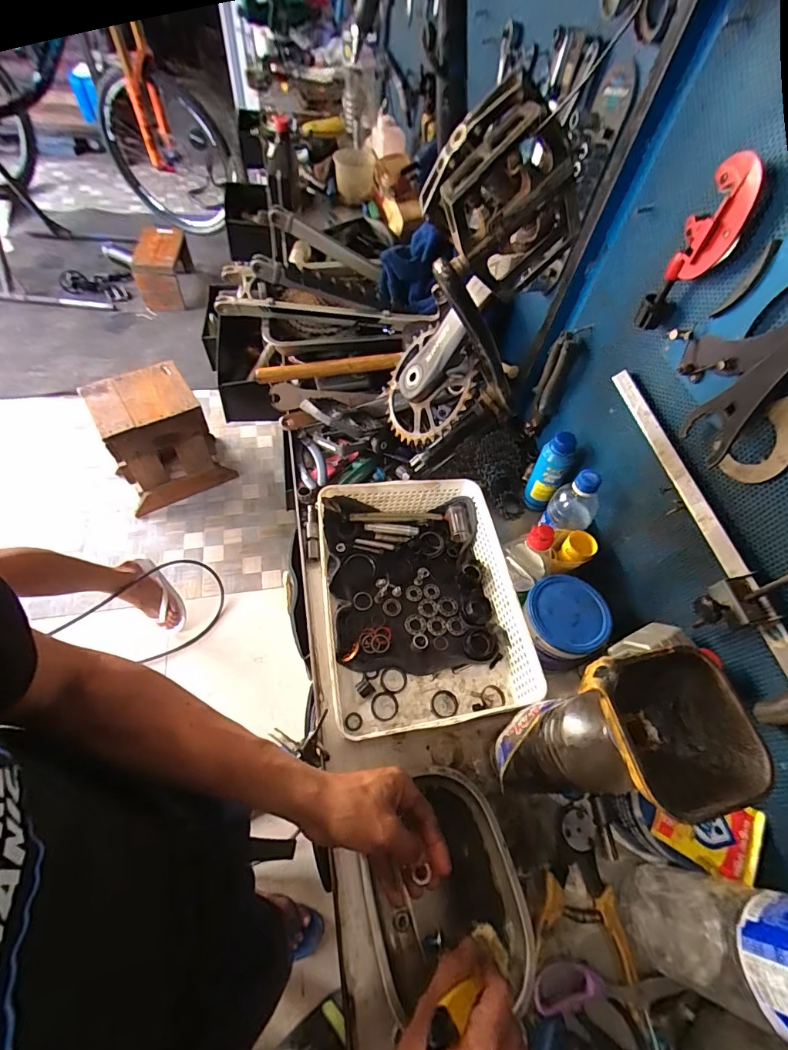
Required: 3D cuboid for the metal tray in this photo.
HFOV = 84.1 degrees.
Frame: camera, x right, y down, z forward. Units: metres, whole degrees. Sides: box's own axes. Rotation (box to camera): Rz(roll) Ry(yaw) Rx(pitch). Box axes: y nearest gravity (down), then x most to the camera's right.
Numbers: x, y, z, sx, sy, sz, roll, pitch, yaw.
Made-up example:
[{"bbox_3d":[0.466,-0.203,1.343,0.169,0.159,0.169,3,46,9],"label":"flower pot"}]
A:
[{"bbox_3d":[0.050,0.377,0.461,0.155,0.026,0.196,-12,61,-11],"label":"metal tray"}]

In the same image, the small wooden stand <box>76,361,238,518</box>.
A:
[{"bbox_3d":[-0.830,-0.299,1.570,0.335,0.442,0.267,-19,62,-18],"label":"small wooden stand"}]

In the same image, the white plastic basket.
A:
[{"bbox_3d":[0.034,0.097,0.597,0.264,0.082,0.325,-7,60,-8],"label":"white plastic basket"}]

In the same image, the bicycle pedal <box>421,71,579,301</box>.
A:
[{"bbox_3d":[0.083,-0.240,0.333,0.094,0.119,0.042,-39,46,22],"label":"bicycle pedal"}]

